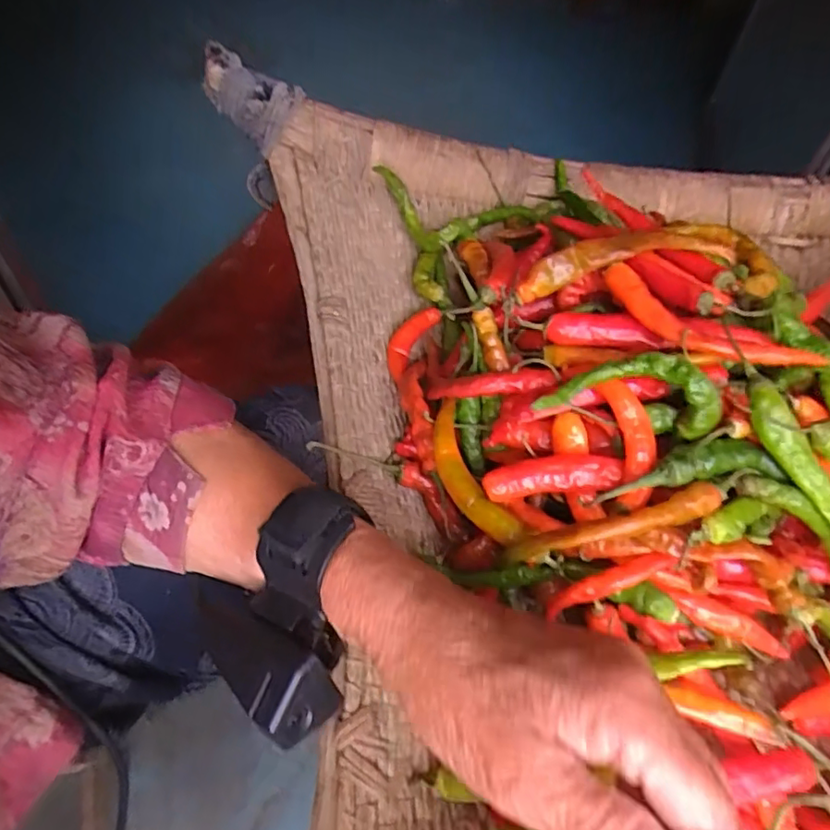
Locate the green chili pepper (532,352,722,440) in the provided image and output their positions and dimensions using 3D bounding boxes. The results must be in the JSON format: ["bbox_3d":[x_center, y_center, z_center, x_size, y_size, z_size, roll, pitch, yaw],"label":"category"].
[{"bbox_3d":[0.097,-0.012,0.263,0.078,0.031,0.023,13,51,5],"label":"green chili pepper"}]

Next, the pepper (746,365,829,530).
[{"bbox_3d":[0.166,0.023,0.252,0.013,0.013,0.093,-33,91,-28],"label":"pepper"}]

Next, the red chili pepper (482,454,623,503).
[{"bbox_3d":[0.064,0.029,0.280,0.062,0.013,0.017,-8,50,8],"label":"red chili pepper"}]

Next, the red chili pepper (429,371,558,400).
[{"bbox_3d":[0.038,-0.015,0.307,0.070,0.014,0.010,-5,47,21],"label":"red chili pepper"}]

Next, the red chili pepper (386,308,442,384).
[{"bbox_3d":[-0.004,-0.048,0.382,0.019,0.009,0.058,26,66,15],"label":"red chili pepper"}]

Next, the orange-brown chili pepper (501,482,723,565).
[{"bbox_3d":[0.085,0.049,0.257,0.096,0.015,0.013,-17,51,9],"label":"orange-brown chili pepper"}]

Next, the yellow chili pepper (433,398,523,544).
[{"bbox_3d":[0.026,0.029,0.297,0.022,0.012,0.083,-16,54,-18],"label":"yellow chili pepper"}]

